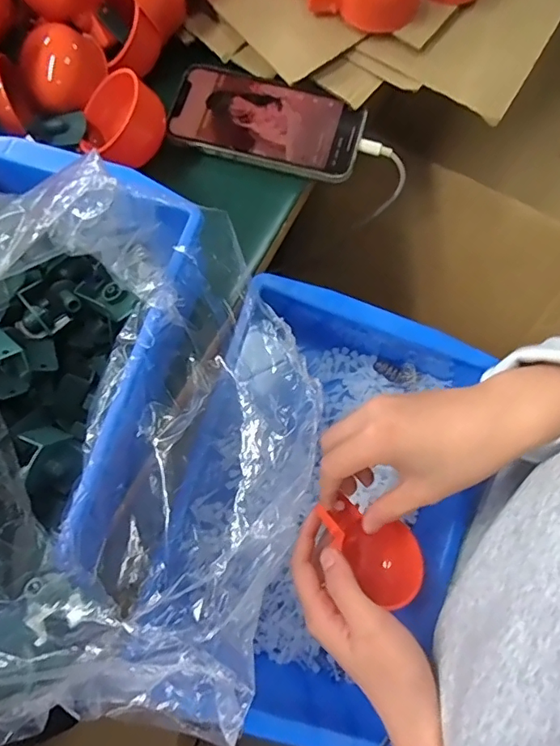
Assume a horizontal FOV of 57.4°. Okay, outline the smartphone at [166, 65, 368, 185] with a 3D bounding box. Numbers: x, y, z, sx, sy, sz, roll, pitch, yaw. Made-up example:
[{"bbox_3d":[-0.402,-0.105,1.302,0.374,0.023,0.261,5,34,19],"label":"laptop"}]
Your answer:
[{"bbox_3d":[-0.010,-0.195,0.393,0.145,0.008,0.074,17,75,5],"label":"smartphone"}]

